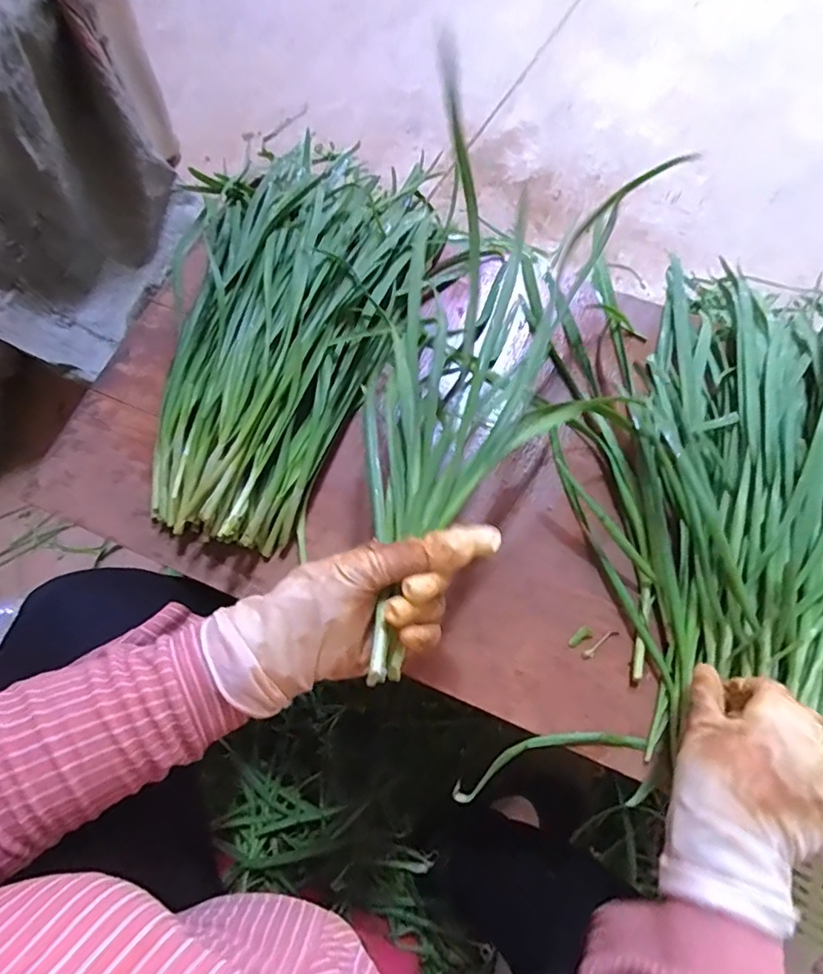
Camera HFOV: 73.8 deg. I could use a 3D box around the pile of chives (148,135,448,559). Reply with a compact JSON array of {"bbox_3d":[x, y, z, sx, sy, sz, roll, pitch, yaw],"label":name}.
[{"bbox_3d":[-0.122,-0.174,0.526,0.271,0.069,0.462,11,72,4],"label":"pile of chives"}]

